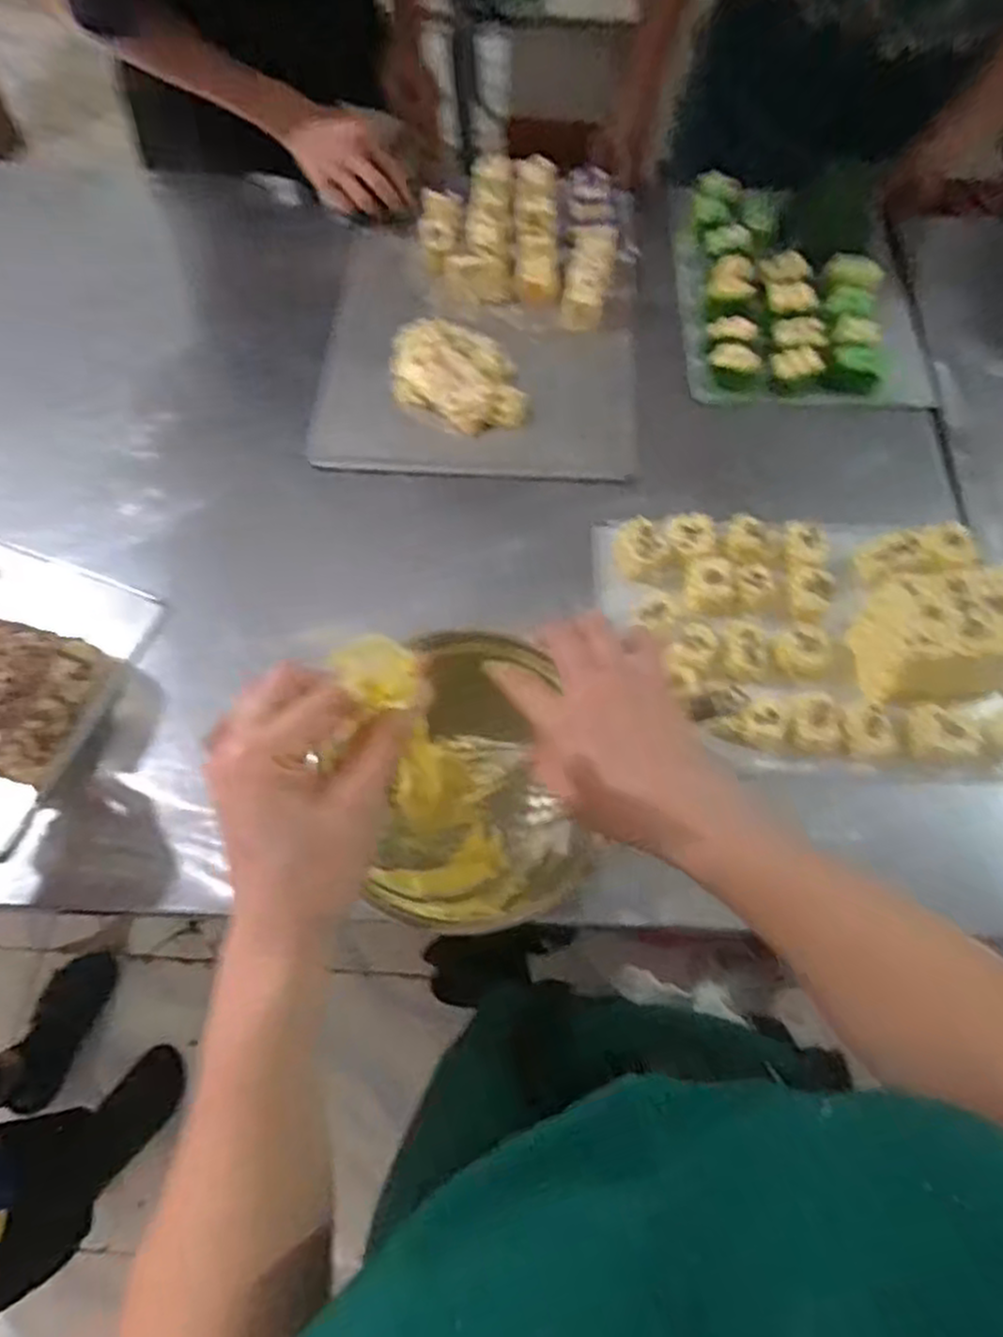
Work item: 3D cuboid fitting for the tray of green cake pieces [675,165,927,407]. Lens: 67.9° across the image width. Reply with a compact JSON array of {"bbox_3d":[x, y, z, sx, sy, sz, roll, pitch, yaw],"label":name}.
[{"bbox_3d":[0.339,-0.444,0.845,0.266,0.050,0.337,-1,67,-1],"label":"tray of green cake pieces"}]

